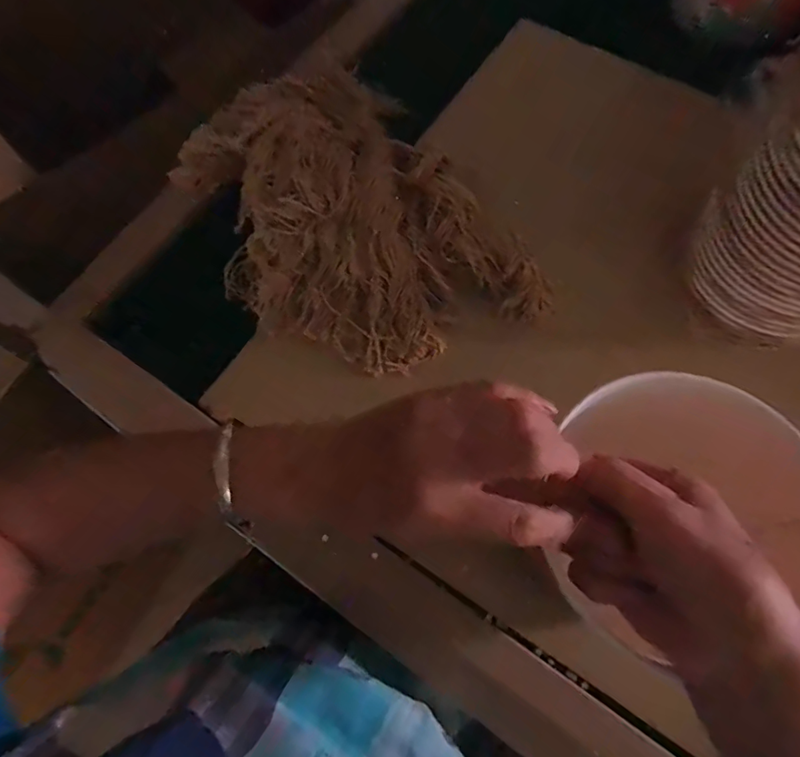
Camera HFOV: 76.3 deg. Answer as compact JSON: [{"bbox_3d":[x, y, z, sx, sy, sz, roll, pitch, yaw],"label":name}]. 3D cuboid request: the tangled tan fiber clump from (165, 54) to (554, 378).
[{"bbox_3d":[-0.049,-0.147,0.466,0.235,0.066,0.324,-33,71,-11],"label":"tangled tan fiber clump"}]

